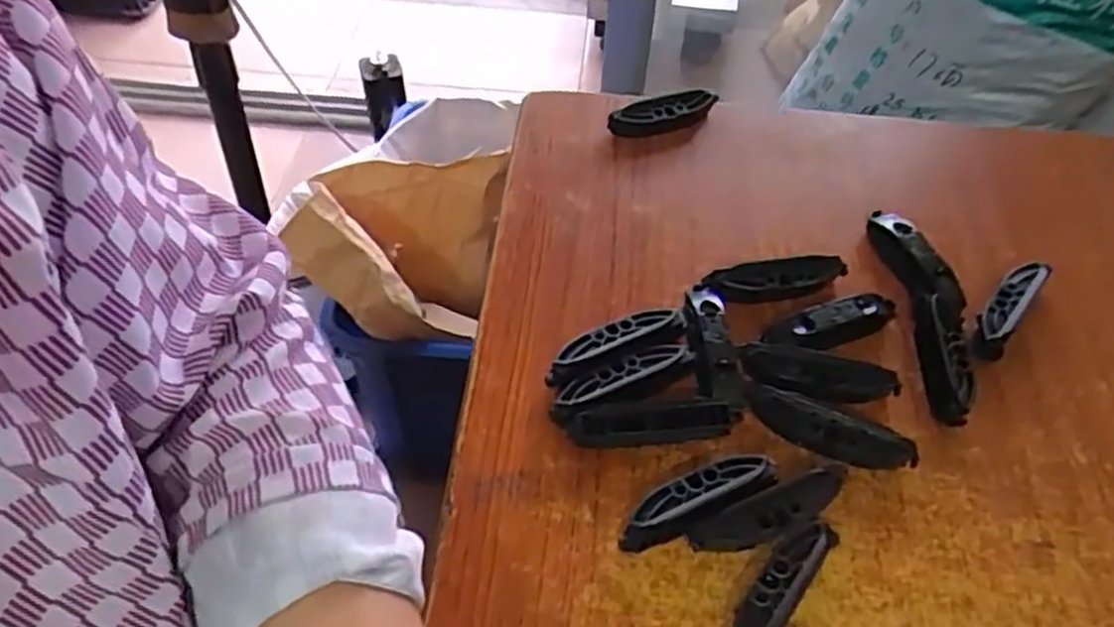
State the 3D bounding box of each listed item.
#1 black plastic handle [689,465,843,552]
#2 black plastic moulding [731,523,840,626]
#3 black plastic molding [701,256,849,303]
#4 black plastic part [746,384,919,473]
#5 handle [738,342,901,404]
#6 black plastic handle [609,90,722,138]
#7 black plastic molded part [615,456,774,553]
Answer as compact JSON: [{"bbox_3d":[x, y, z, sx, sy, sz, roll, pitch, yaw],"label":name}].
[{"bbox_3d":[0.096,0.091,0.340,0.074,0.022,0.019,-18,54,-14],"label":"black plastic handle"},{"bbox_3d":[0.091,0.120,0.320,0.019,0.018,0.077,33,58,23],"label":"black plastic moulding"},{"bbox_3d":[0.125,-0.017,0.430,0.081,0.021,0.020,-11,52,-9],"label":"black plastic molding"},{"bbox_3d":[0.131,0.059,0.365,0.080,0.021,0.020,20,54,15],"label":"black plastic part"},{"bbox_3d":[0.133,0.034,0.388,0.078,0.019,0.023,11,52,8],"label":"handle"},{"bbox_3d":[0.072,-0.134,0.517,0.074,0.028,0.019,-8,52,-7],"label":"black plastic handle"},{"bbox_3d":[0.064,0.086,0.346,0.076,0.017,0.022,-21,55,-17],"label":"black plastic molded part"}]

